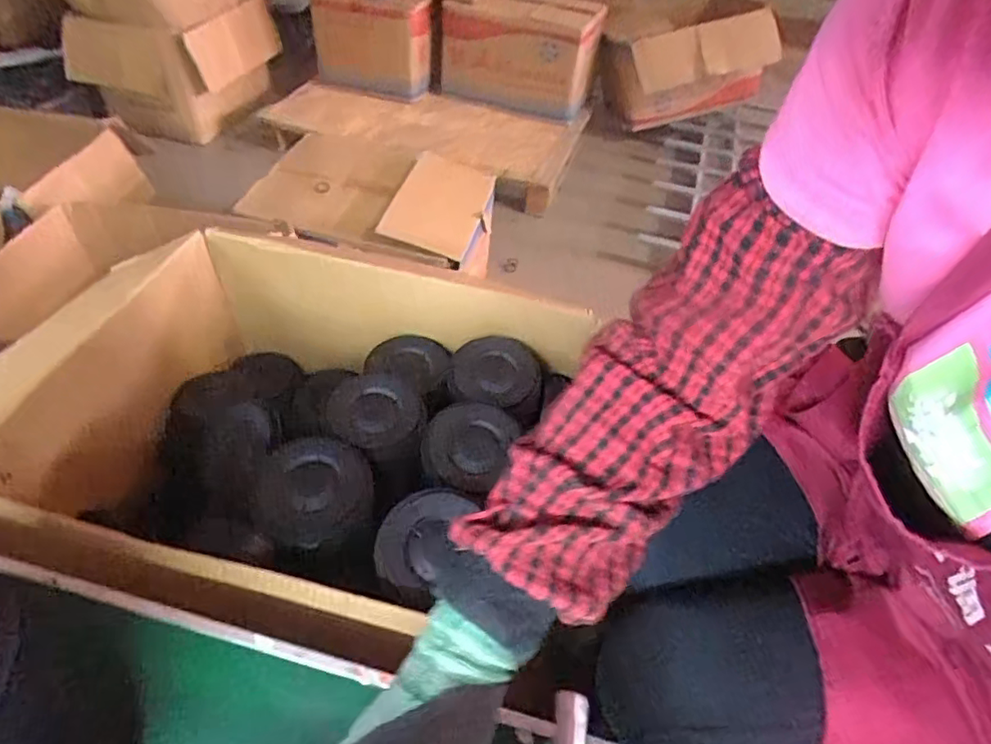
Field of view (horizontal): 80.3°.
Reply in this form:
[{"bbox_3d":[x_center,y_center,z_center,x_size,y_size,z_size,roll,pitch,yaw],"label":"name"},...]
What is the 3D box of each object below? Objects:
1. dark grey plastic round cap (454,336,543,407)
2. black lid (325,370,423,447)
[{"bbox_3d":[0.000,-0.002,0.781,0.111,0.023,0.104,3,47,-3],"label":"dark grey plastic round cap"},{"bbox_3d":[-0.143,0.041,0.707,0.109,0.019,0.124,-6,48,-11],"label":"black lid"}]

